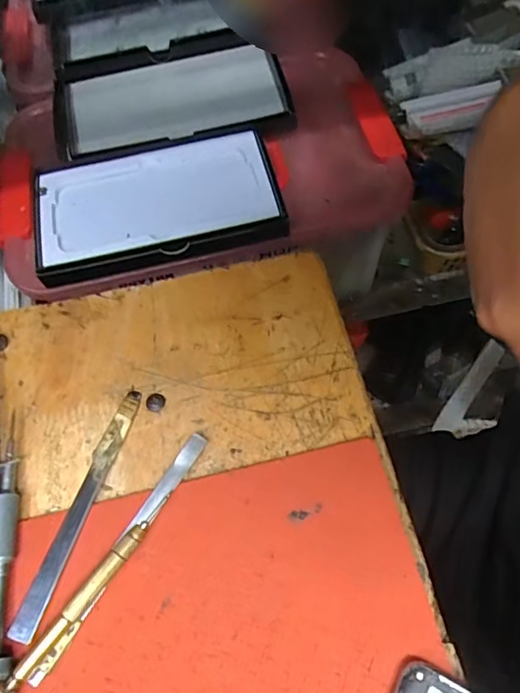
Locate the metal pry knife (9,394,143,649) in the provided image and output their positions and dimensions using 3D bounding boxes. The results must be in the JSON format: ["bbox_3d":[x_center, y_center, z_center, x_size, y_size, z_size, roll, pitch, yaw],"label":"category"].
[{"bbox_3d":[-0.091,0.079,0.265,0.013,0.008,0.127,13,62,10],"label":"metal pry knife"}]

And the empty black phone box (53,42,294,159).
[{"bbox_3d":[-0.075,-0.203,0.424,0.189,0.023,0.088,-7,61,-1],"label":"empty black phone box"}]

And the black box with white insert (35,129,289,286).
[{"bbox_3d":[-0.074,-0.104,0.375,0.171,0.019,0.105,-11,61,-3],"label":"black box with white insert"}]

